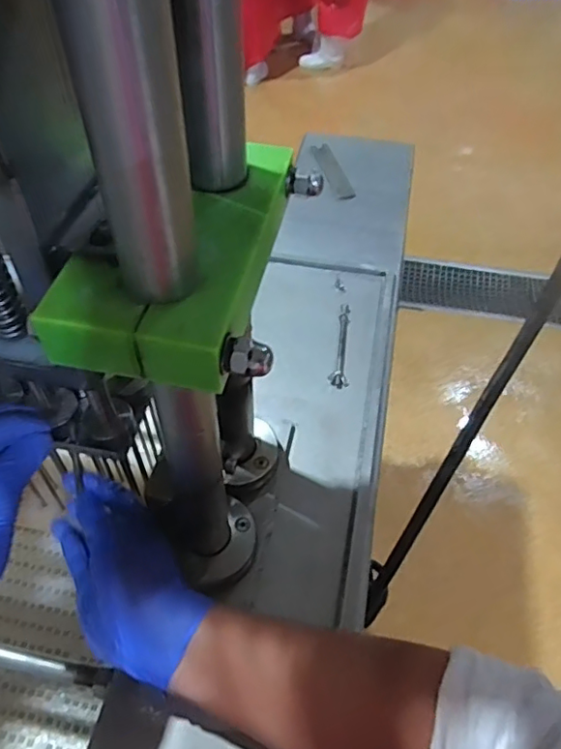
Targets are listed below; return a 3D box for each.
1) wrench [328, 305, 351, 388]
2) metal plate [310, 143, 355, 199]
[{"bbox_3d":[0.069,-0.037,0.658,0.021,0.007,0.127,4,50,2],"label":"wrench"},{"bbox_3d":[0.082,-0.322,0.901,0.031,0.009,0.145,-10,51,-9],"label":"metal plate"}]

